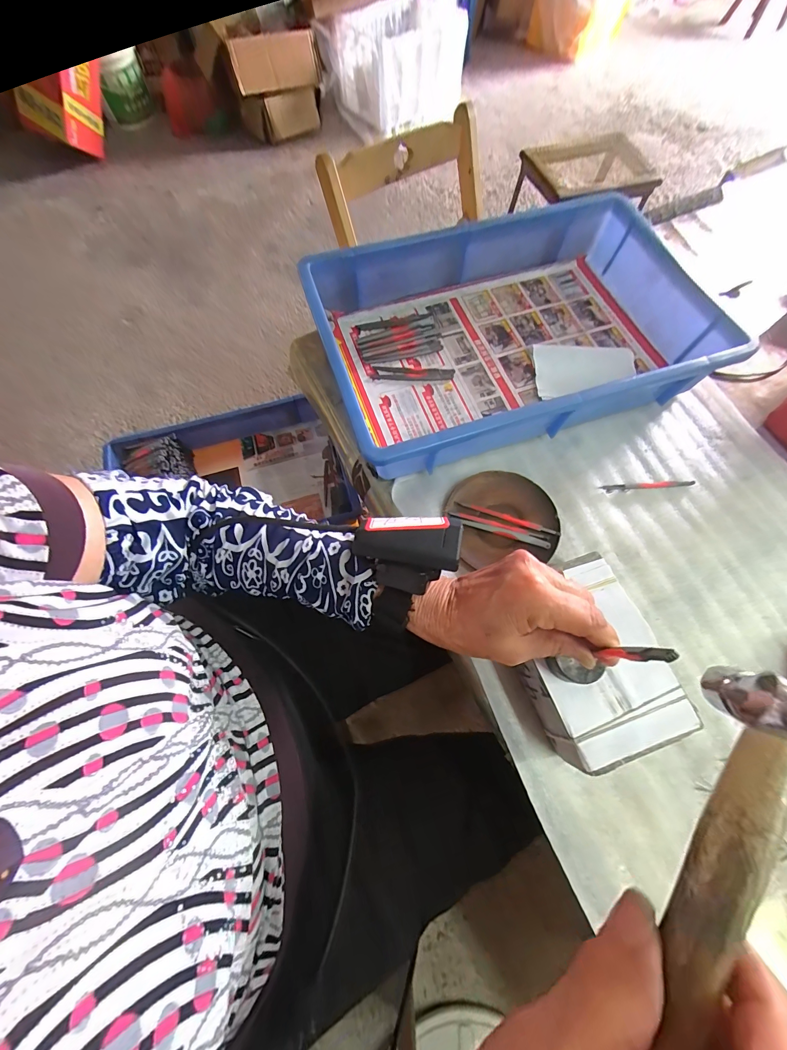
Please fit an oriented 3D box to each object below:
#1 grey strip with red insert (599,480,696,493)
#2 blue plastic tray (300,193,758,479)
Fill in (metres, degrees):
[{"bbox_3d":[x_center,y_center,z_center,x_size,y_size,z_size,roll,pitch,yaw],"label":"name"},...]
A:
[{"bbox_3d":[0.278,-0.043,0.391,0.105,0.004,0.009,-5,70,-4],"label":"grey strip with red insert"},{"bbox_3d":[0.134,-0.230,0.421,0.423,0.072,0.283,-17,70,-7],"label":"blue plastic tray"}]

